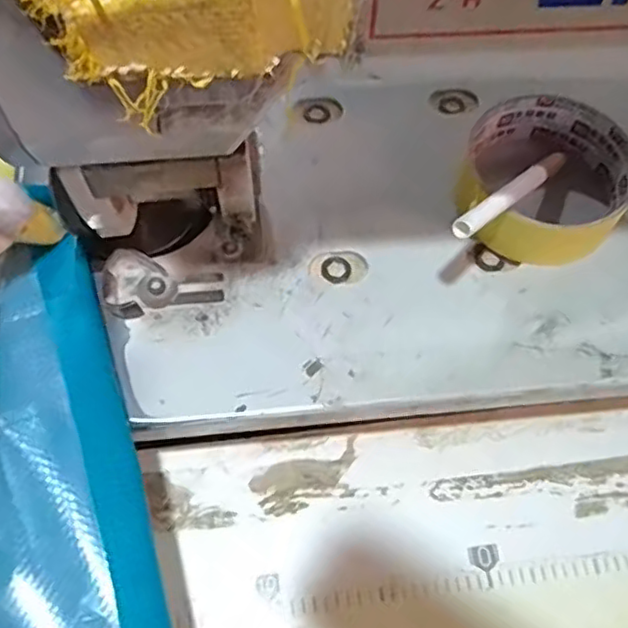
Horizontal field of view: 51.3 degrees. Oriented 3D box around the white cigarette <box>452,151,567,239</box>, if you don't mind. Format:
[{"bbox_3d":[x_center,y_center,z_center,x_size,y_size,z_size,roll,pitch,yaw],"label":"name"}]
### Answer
[{"bbox_3d":[0.093,-0.056,0.295,0.009,0.008,0.112,41,45,15],"label":"white cigarette"}]

